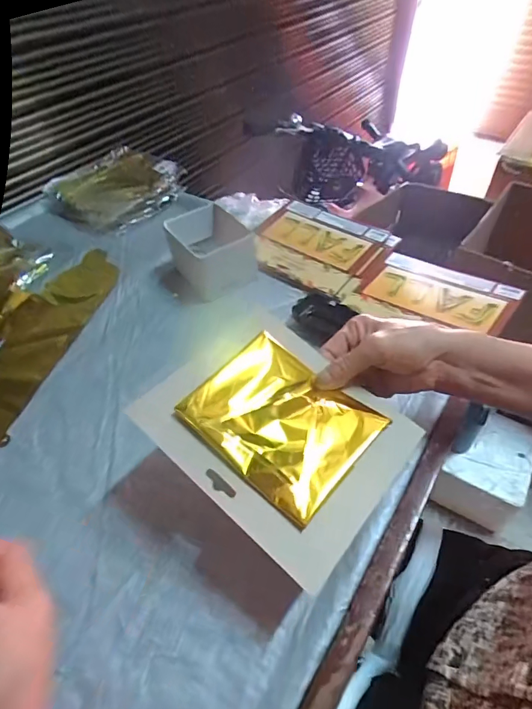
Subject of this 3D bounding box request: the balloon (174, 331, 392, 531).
[{"bbox_3d":[0.014,0.052,0.332,0.134,0.017,0.116,39,60,17],"label":"balloon"}]

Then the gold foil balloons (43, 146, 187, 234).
[{"bbox_3d":[-0.308,-0.340,0.794,0.252,0.047,0.213,31,57,28],"label":"gold foil balloons"}]

